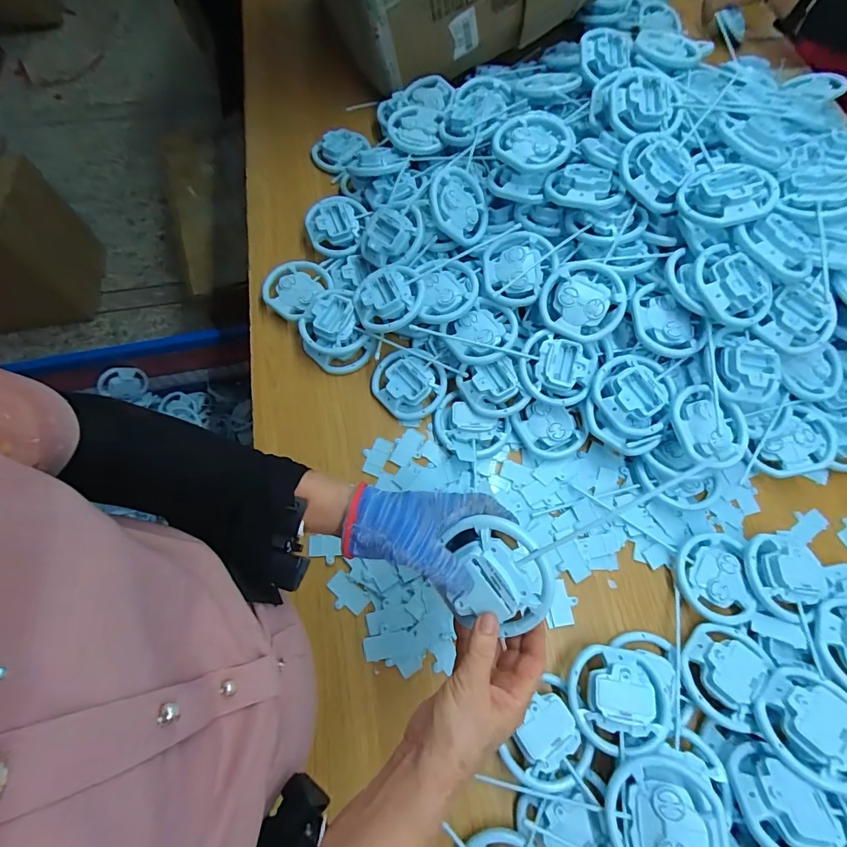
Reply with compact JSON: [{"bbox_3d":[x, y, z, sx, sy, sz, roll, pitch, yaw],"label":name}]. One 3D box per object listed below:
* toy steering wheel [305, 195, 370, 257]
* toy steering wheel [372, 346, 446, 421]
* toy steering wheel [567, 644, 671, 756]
[{"bbox_3d":[-0.131,-0.307,0.668,0.082,0.027,0.094,19,69,5],"label":"toy steering wheel"},{"bbox_3d":[-0.019,-0.055,0.608,0.096,0.032,0.095,1,68,-2],"label":"toy steering wheel"},{"bbox_3d":[0.206,0.289,0.460,0.100,0.033,0.095,1,68,-2],"label":"toy steering wheel"}]

